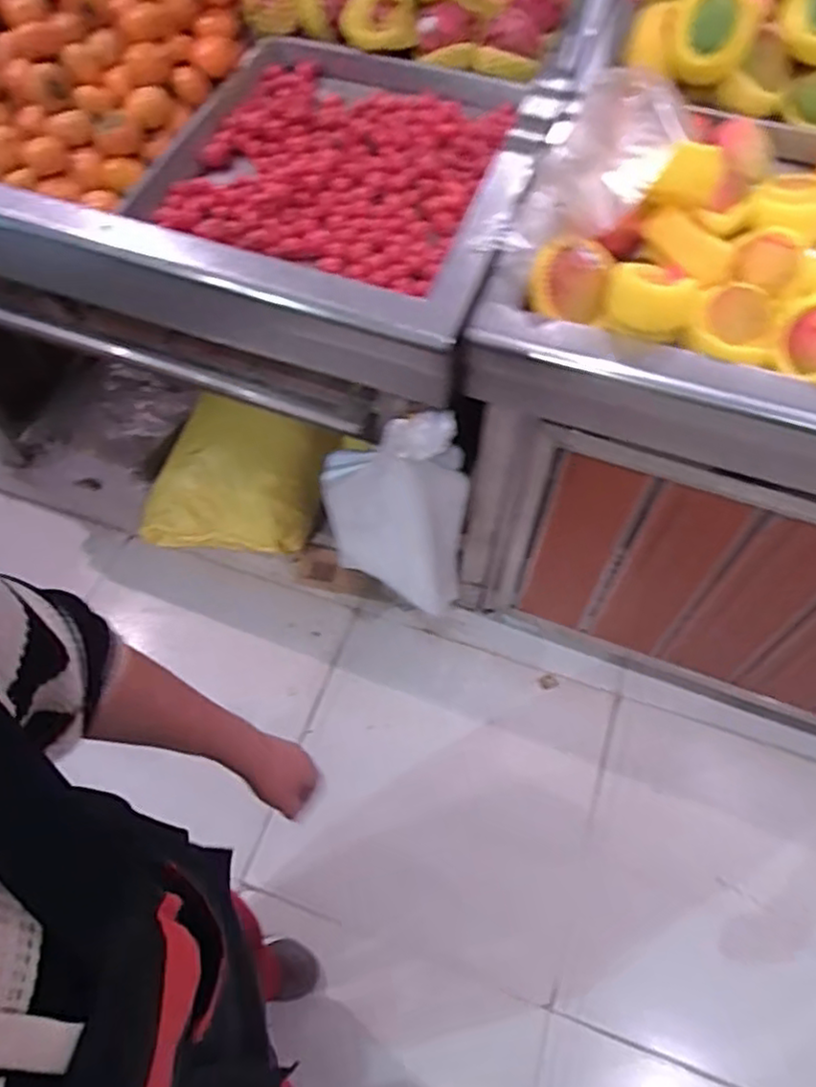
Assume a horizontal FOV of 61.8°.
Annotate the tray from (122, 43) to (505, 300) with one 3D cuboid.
[{"bbox_3d":[-0.099,-0.547,0.972,0.444,0.063,0.435,19,61,12],"label":"tray"}]

